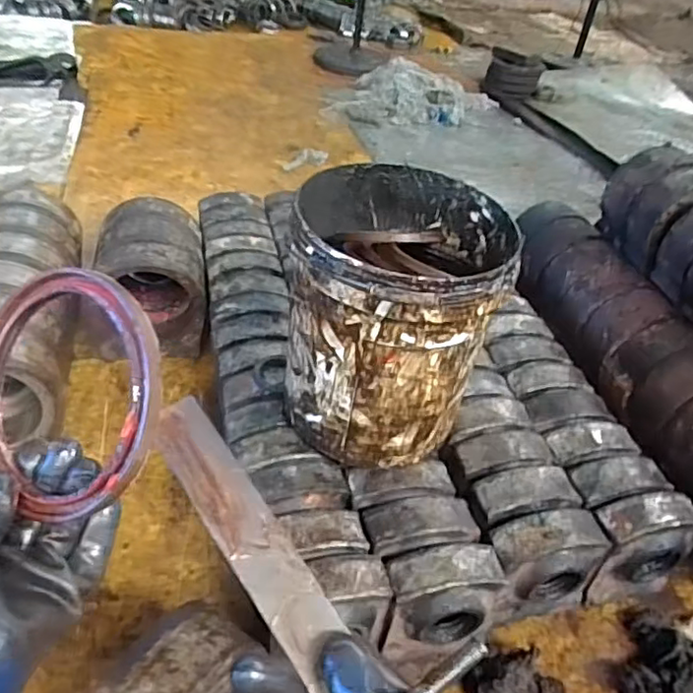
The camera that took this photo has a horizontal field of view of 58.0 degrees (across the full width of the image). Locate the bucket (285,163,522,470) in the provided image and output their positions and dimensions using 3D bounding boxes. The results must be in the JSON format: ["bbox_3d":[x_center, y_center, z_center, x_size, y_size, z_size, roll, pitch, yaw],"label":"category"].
[{"bbox_3d":[0.061,-0.029,0.913,0.284,0.333,0.347,9,39,1],"label":"bucket"}]

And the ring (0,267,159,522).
[{"bbox_3d":[-0.180,0.027,0.395,0.150,0.154,0.012,-13,-11,24],"label":"ring"}]

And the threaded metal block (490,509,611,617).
[{"bbox_3d":[0.290,0.342,0.951,0.171,0.198,0.078,-5,40,-15],"label":"threaded metal block"}]

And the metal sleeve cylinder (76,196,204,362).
[{"bbox_3d":[-0.424,-0.147,1.359,0.234,0.254,0.251,-1,39,-10],"label":"metal sleeve cylinder"}]

